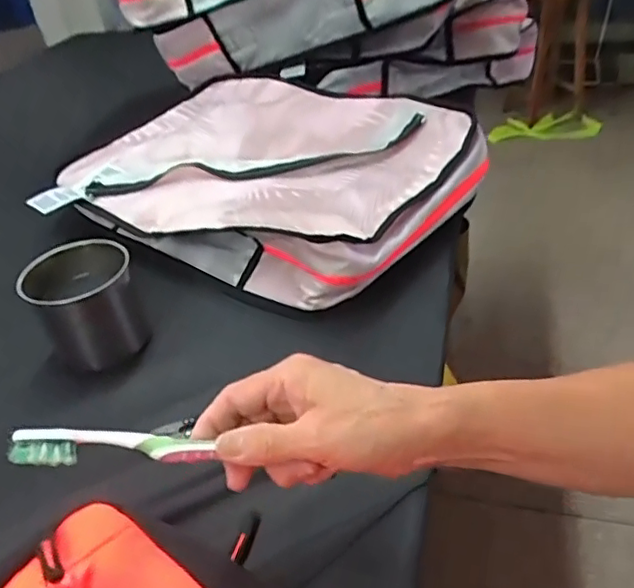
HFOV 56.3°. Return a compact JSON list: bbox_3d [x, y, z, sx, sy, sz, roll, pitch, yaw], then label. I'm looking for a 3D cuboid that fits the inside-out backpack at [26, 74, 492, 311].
[{"bbox_3d":[-0.070,-0.159,0.779,0.504,0.082,0.371,16,43,27],"label":"inside-out backpack"}]

